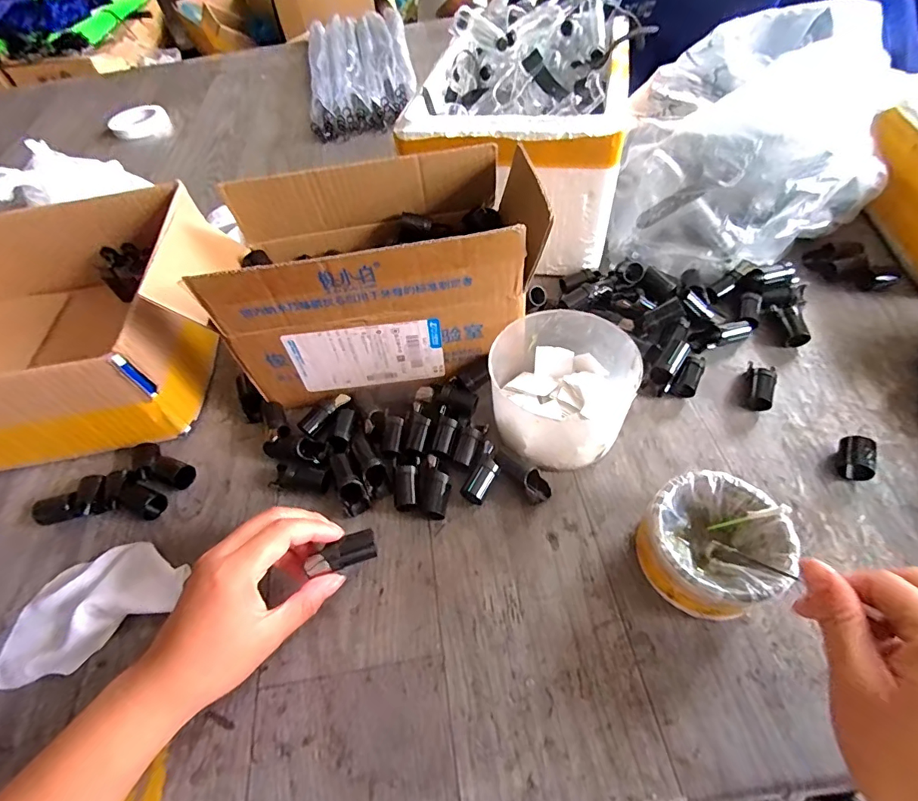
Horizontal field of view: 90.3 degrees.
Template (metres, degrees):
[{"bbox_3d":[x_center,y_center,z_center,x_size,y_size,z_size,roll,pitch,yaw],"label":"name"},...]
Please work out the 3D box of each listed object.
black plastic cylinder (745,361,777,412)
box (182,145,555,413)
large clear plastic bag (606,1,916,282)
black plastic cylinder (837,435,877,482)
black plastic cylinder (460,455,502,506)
[{"bbox_3d":[0.265,-0.011,0.403,0.020,0.021,0.041,13,56,15],"label":"black plastic cylinder"},{"bbox_3d":[-0.069,-0.103,0.419,0.251,0.166,0.137,-10,54,-1],"label":"box"},{"bbox_3d":[0.318,-0.278,0.492,0.244,0.159,0.302,31,63,25],"label":"large clear plastic bag"},{"bbox_3d":[0.309,0.045,0.356,0.019,0.019,0.033,14,57,16],"label":"black plastic cylinder"},{"bbox_3d":[0.019,0.067,0.372,0.020,0.021,0.037,25,60,22],"label":"black plastic cylinder"}]

